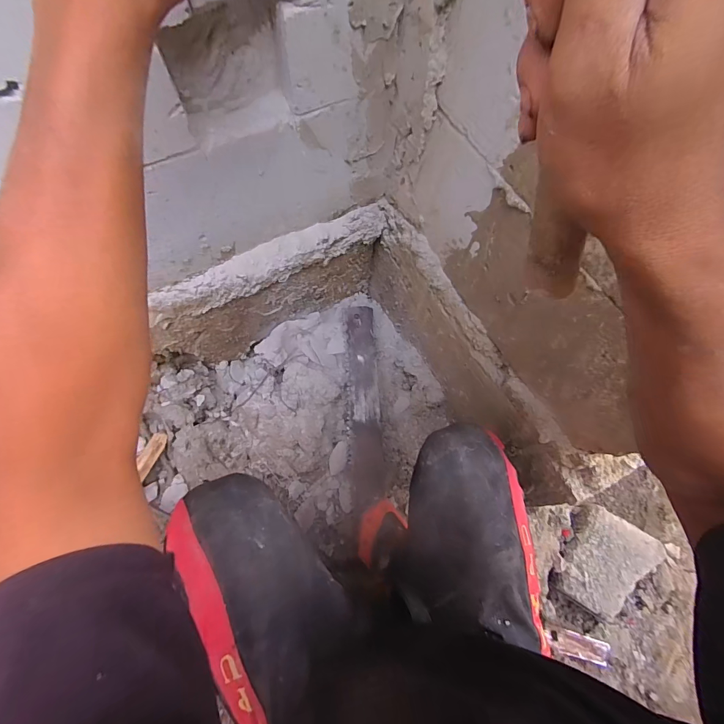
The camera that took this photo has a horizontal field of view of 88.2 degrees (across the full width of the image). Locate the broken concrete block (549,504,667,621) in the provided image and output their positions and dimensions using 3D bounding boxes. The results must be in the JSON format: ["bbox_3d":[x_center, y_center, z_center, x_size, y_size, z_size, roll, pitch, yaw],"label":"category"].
[{"bbox_3d":[0.503,0.416,0.774,0.149,0.052,0.192,31,71,10],"label":"broken concrete block"}]

